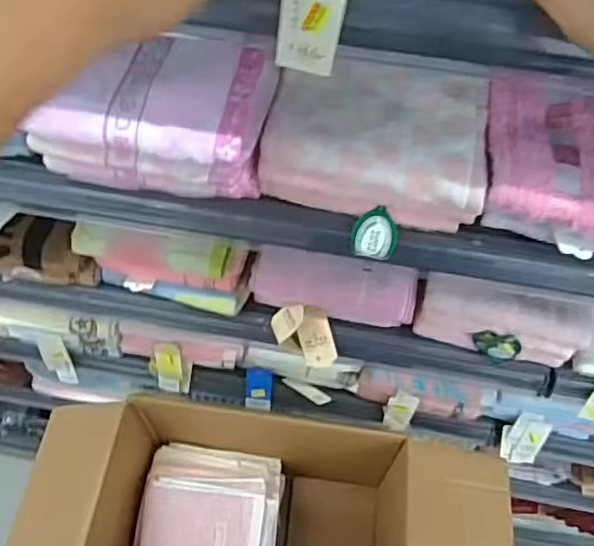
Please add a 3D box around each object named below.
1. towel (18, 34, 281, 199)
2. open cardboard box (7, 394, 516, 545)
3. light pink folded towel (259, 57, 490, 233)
[{"bbox_3d":[-0.122,-0.139,0.545,0.188,0.088,0.118,11,60,5],"label":"towel"},{"bbox_3d":[-0.039,0.397,0.890,0.637,0.291,0.380,5,59,2],"label":"open cardboard box"},{"bbox_3d":[0.071,-0.123,0.548,0.184,0.077,0.130,12,60,6],"label":"light pink folded towel"}]

